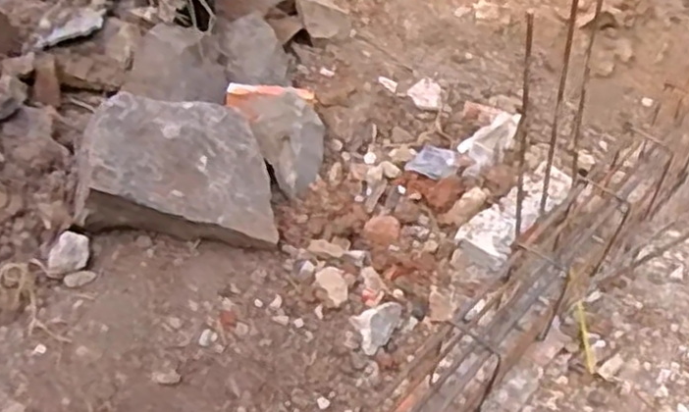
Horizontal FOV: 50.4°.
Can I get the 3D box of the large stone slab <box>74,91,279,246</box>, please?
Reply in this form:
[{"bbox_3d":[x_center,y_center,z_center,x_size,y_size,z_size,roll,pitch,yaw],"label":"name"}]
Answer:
[{"bbox_3d":[-0.258,-0.054,1.163,0.302,0.140,0.215,16,58,-23],"label":"large stone slab"}]

